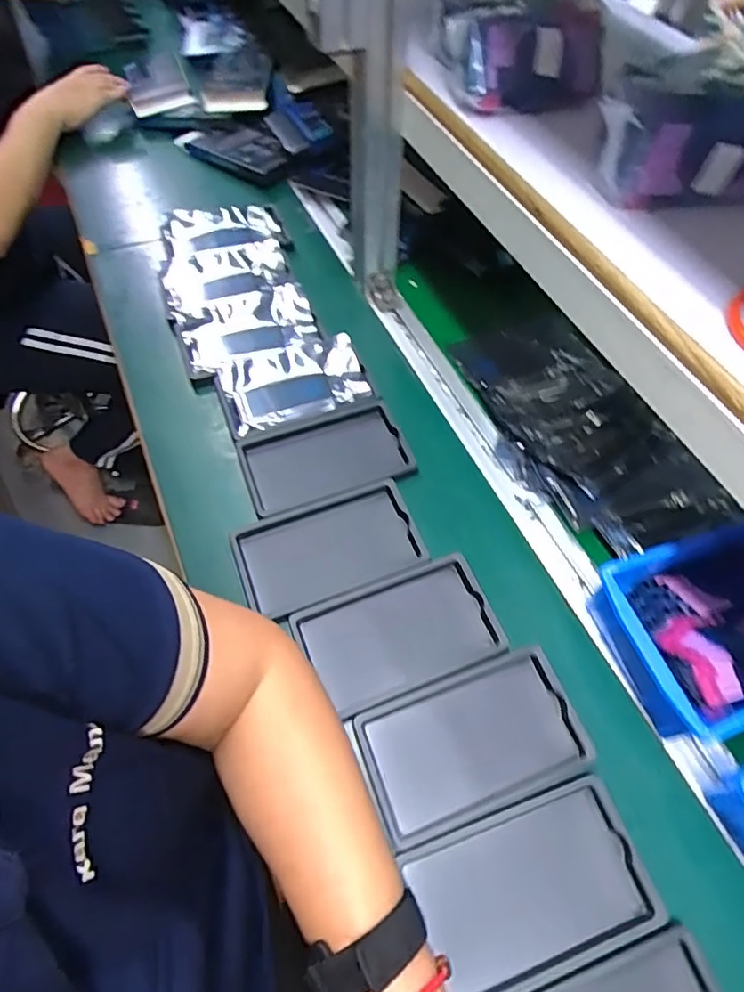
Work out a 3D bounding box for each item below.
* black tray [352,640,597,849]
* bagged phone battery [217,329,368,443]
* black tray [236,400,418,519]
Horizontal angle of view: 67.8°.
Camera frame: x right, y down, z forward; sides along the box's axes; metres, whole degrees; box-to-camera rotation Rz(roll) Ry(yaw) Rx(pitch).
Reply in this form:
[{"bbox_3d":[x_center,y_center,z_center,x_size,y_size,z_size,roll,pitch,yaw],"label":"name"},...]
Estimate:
[{"bbox_3d":[0.075,0.184,0.417,0.160,0.018,0.092,-17,60,-13],"label":"black tray"},{"bbox_3d":[-0.084,-0.119,0.596,0.151,0.027,0.101,-18,60,-13],"label":"bagged phone battery"},{"bbox_3d":[-0.044,-0.036,0.548,0.158,0.018,0.092,-19,57,-10],"label":"black tray"}]

